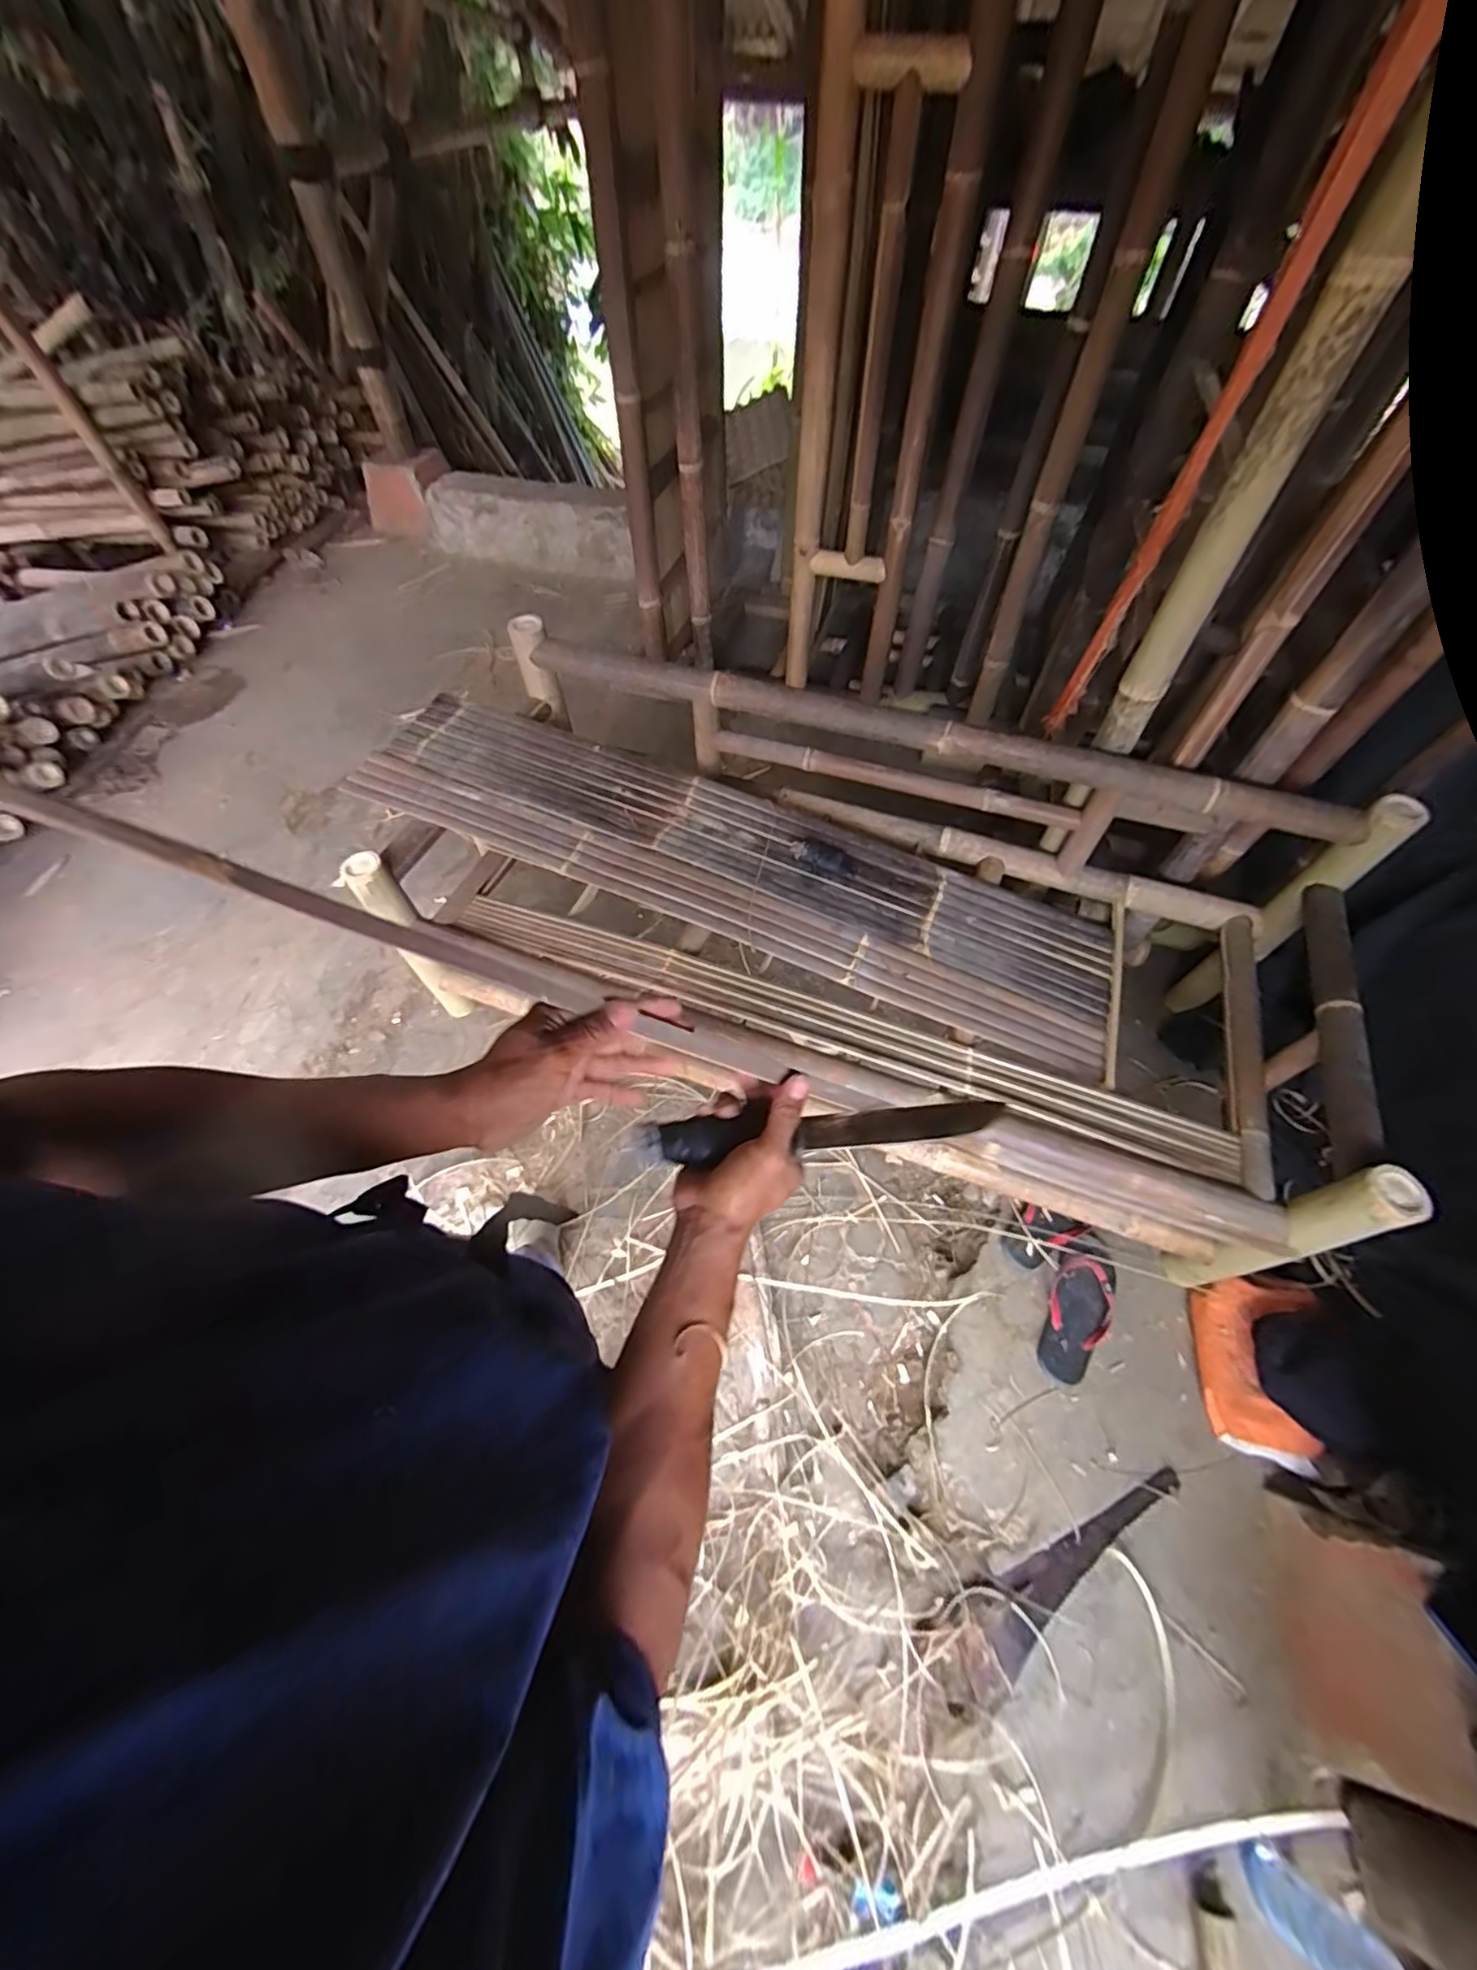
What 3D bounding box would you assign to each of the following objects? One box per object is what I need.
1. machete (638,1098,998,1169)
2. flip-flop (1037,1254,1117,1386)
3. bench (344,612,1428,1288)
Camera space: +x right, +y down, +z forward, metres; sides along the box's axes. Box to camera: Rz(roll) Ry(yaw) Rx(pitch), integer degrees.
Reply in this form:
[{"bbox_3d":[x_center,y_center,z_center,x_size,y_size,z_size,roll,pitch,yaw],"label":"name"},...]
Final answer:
[{"bbox_3d":[0.061,0.108,0.488,0.267,0.018,0.043,-5,57,2],"label":"machete"},{"bbox_3d":[0.616,0.595,1.148,0.107,0.042,0.229,28,61,16],"label":"flip-flop"},{"bbox_3d":[0.162,-0.139,1.256,1.874,0.512,0.691,19,59,11],"label":"bench"}]

